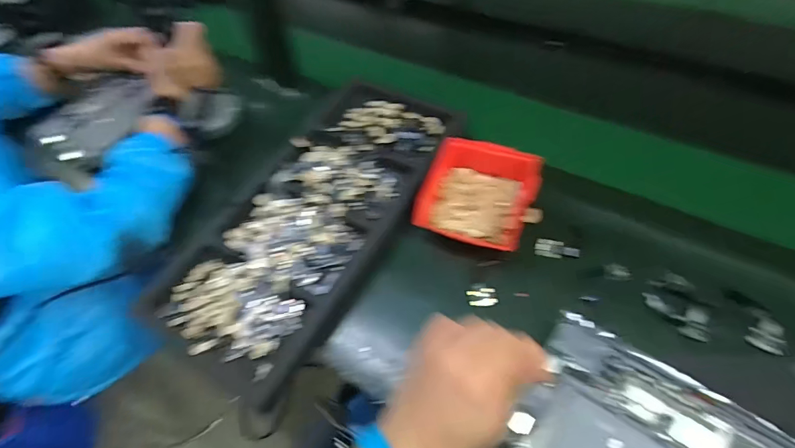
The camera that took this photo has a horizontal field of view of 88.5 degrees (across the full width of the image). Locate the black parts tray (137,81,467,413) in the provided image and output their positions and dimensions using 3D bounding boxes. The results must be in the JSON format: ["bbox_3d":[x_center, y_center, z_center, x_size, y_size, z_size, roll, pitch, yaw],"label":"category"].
[{"bbox_3d":[-0.108,-0.026,0.570,0.229,0.037,0.485,23,59,20],"label":"black parts tray"}]

